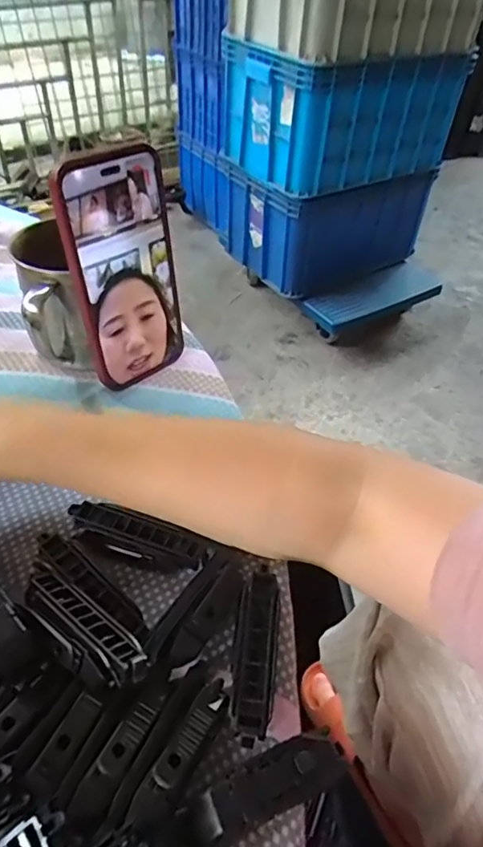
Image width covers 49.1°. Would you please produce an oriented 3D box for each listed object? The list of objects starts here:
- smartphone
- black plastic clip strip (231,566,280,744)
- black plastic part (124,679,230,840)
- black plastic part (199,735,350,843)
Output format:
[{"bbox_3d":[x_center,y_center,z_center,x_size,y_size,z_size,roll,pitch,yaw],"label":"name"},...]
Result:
[{"bbox_3d":[-0.078,-0.103,0.369,0.079,0.160,0.008,-30,46,-32],"label":"smartphone"},{"bbox_3d":[0.007,0.108,0.254,0.018,0.010,0.078,7,47,2],"label":"black plastic clip strip"},{"bbox_3d":[-0.025,0.140,0.224,0.016,0.004,0.062,25,50,18],"label":"black plastic part"},{"bbox_3d":[0.013,0.147,0.218,0.062,0.007,0.021,-15,50,-18],"label":"black plastic part"}]

